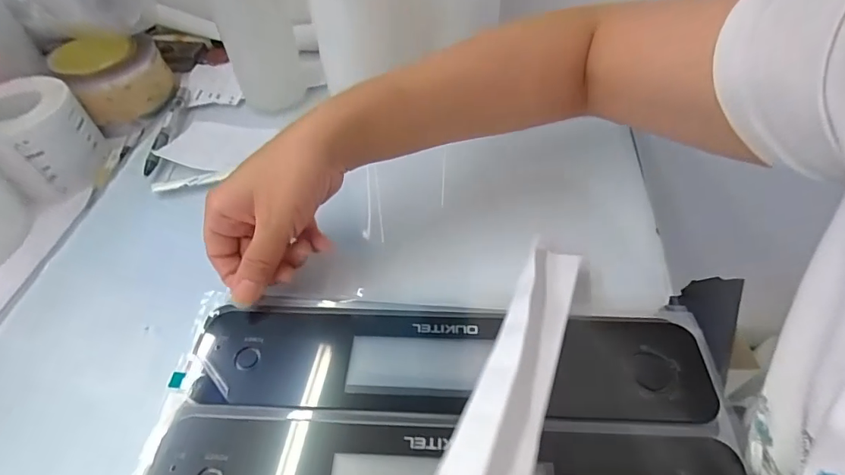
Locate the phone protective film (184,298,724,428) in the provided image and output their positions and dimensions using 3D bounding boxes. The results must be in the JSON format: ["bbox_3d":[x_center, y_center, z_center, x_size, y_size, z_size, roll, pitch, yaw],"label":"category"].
[{"bbox_3d":[0.015,0.074,0.288,0.312,0.009,0.078,1,49,4],"label":"phone protective film"}]

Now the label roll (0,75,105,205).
[{"bbox_3d":[-0.352,-0.096,0.419,0.078,0.079,0.086,-29,53,-21],"label":"label roll"}]

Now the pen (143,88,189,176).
[{"bbox_3d":[-0.262,-0.114,0.468,0.014,0.009,0.137,-7,49,-3],"label":"pen"}]

